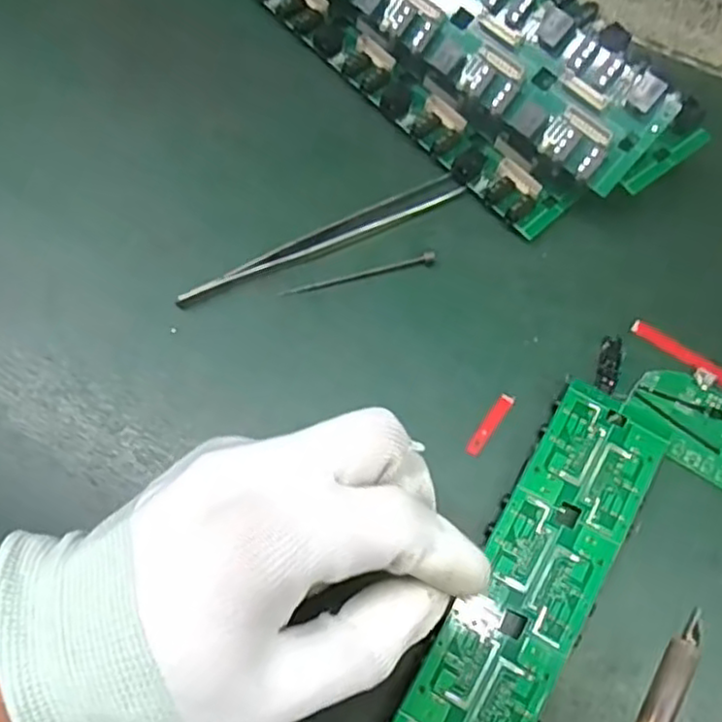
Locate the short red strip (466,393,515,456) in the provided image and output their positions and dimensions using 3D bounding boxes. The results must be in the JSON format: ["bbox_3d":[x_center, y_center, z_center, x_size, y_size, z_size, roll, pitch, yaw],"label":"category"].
[{"bbox_3d":[0.050,0.024,0.272,0.006,0.004,0.028,34,75,10],"label":"short red strip"}]

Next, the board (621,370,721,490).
[{"bbox_3d":[0.132,0.026,0.271,0.059,0.006,0.034,31,75,9],"label":"board"}]

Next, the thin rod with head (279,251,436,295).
[{"bbox_3d":[-0.001,-0.036,0.291,0.064,0.005,0.004,-12,73,-4],"label":"thin rod with head"}]

